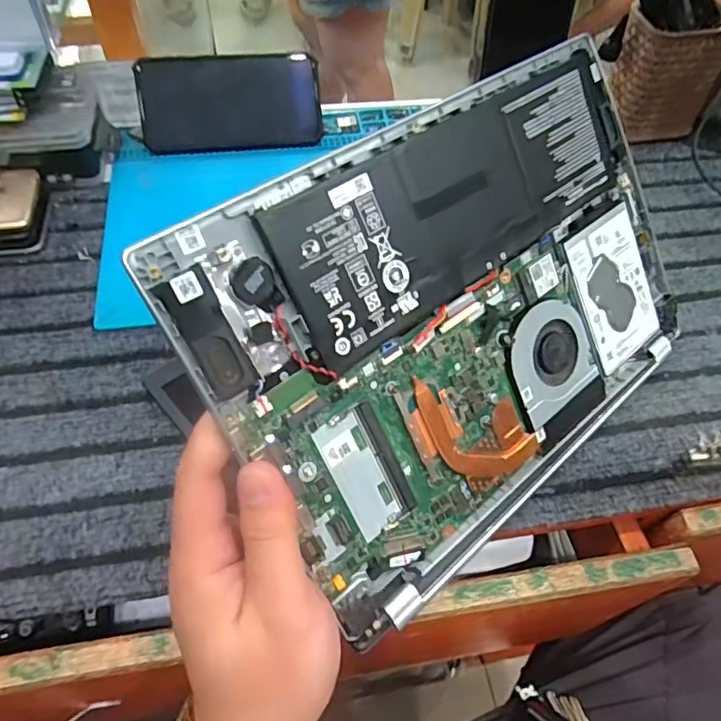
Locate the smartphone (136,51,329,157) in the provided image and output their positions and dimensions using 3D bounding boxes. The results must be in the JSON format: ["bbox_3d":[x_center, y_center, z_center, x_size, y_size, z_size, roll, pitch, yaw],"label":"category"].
[{"bbox_3d":[-0.117,-0.233,0.512,0.160,0.078,0.008,-5,19,-4],"label":"smartphone"}]

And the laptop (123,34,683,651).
[{"bbox_3d":[0.074,-0.028,0.326,0.325,0.015,0.226,-34,109,-25],"label":"laptop"}]

